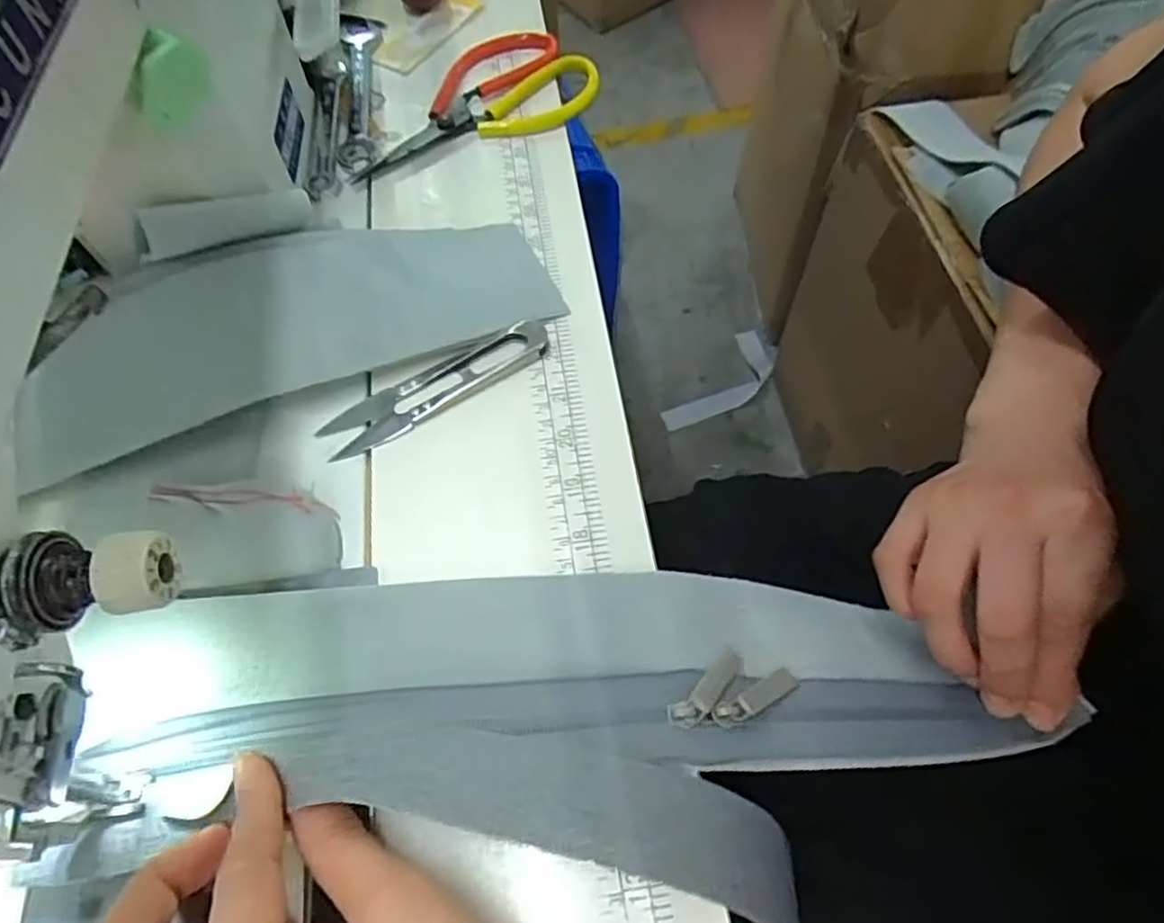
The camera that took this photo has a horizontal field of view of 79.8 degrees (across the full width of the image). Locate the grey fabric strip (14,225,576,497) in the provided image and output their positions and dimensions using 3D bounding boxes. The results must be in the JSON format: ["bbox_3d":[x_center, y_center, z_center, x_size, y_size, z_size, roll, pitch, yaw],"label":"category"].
[{"bbox_3d":[-0.132,-0.074,0.343,0.235,0.034,0.083,-23,62,-10],"label":"grey fabric strip"}]

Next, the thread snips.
[{"bbox_3d":[-0.069,-0.037,0.337,0.115,0.006,0.024,-27,63,-13],"label":"thread snips"}]

